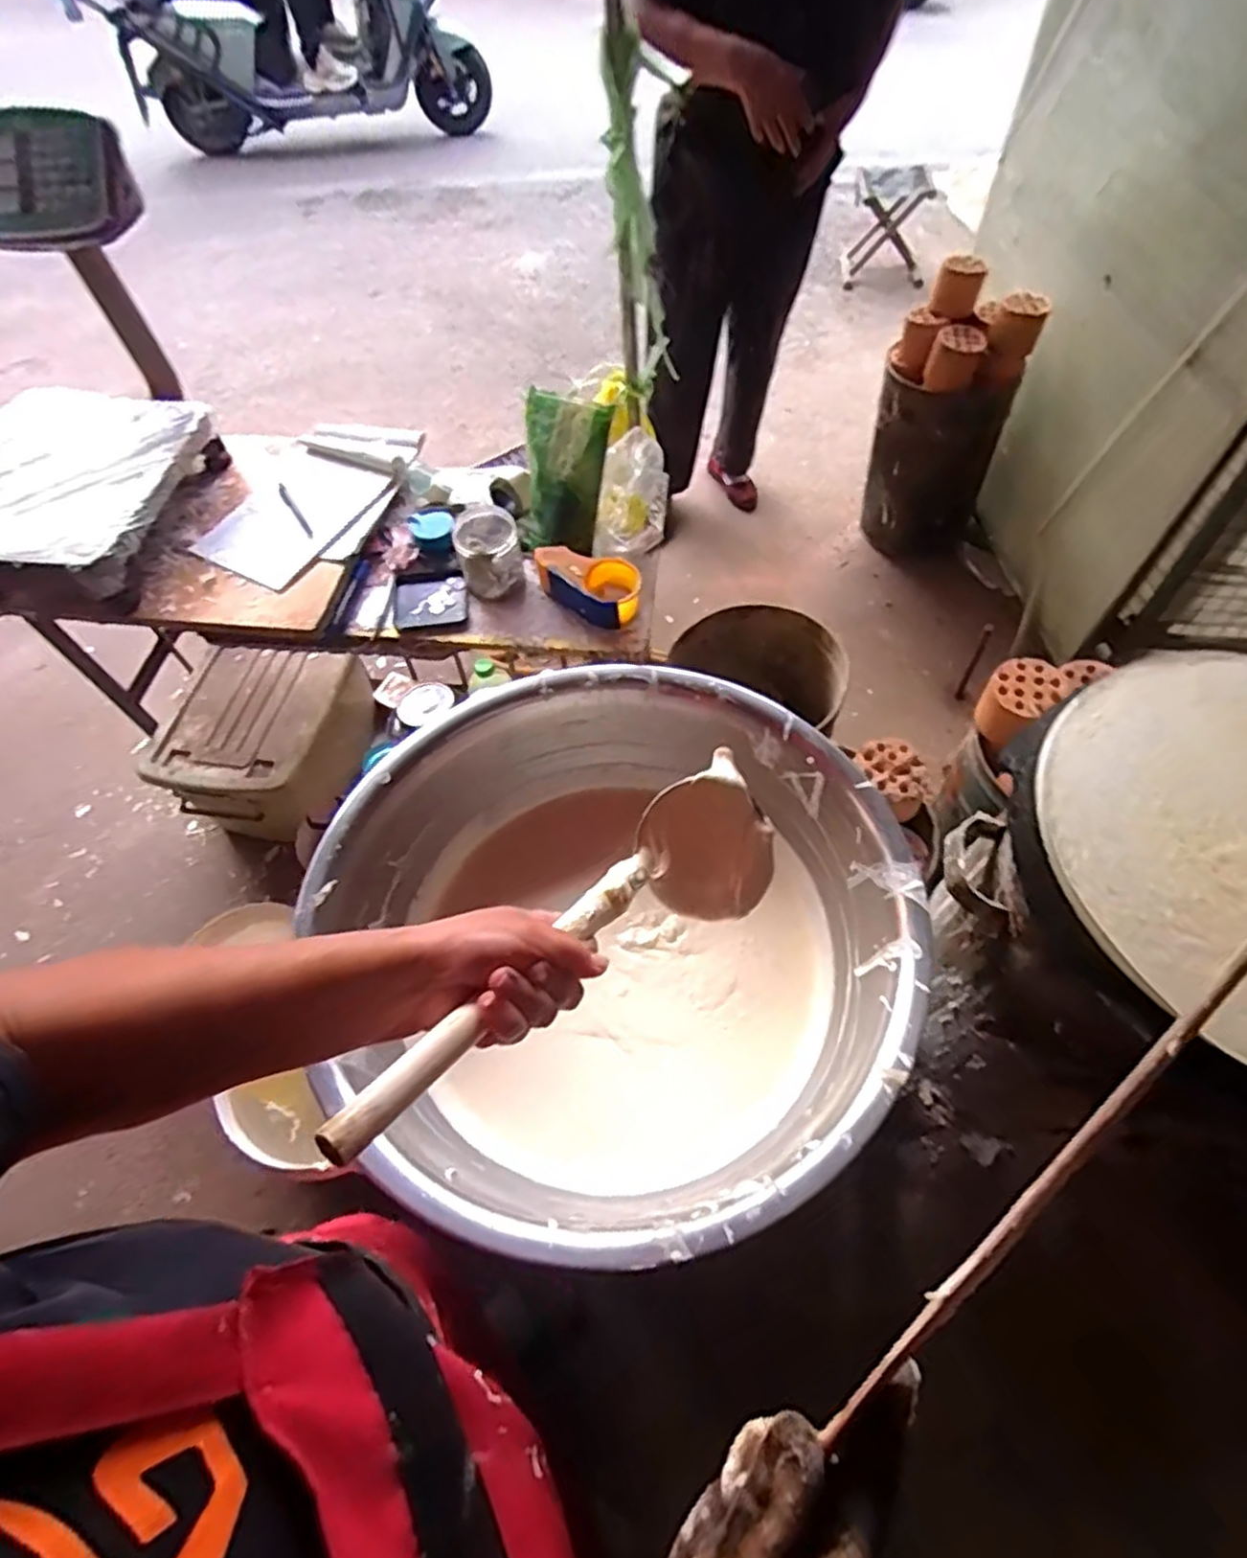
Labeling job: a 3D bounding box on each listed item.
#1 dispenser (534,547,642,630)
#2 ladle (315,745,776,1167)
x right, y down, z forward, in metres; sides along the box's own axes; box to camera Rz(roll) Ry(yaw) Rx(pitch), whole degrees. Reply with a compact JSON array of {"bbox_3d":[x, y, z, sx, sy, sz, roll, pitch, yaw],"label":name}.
[{"bbox_3d":[-0.047,-0.262,0.993,0.153,0.057,0.079,15,59,11],"label":"dispenser"},{"bbox_3d":[-0.023,0.097,0.439,0.086,0.080,0.339,39,44,23],"label":"ladle"}]

